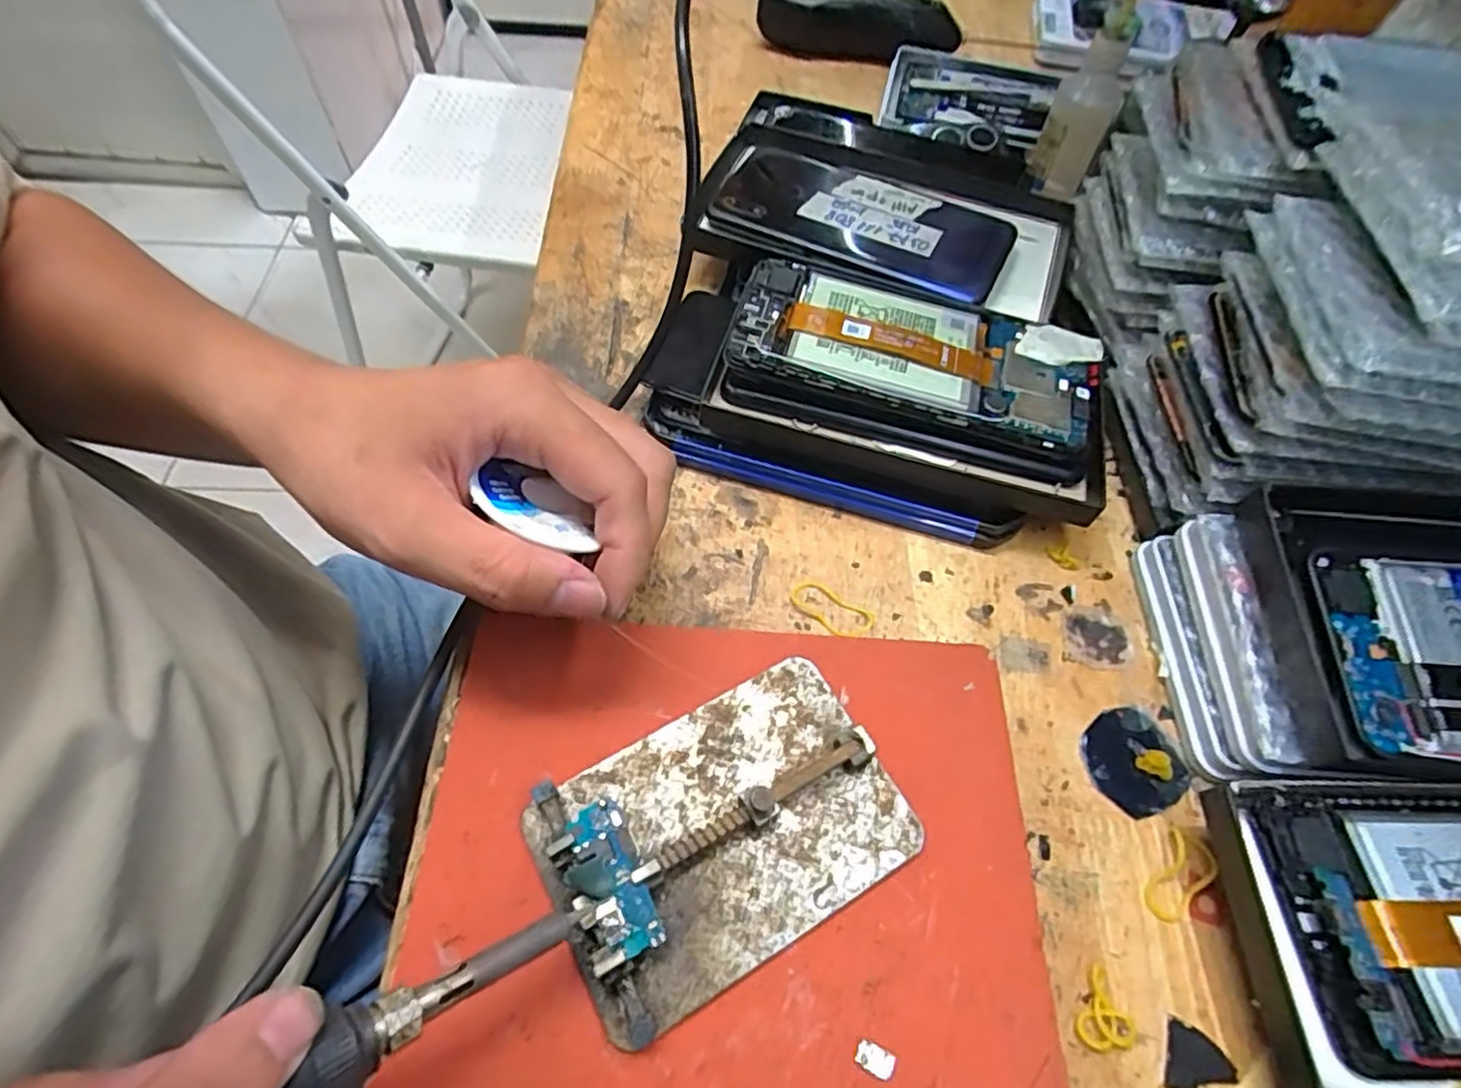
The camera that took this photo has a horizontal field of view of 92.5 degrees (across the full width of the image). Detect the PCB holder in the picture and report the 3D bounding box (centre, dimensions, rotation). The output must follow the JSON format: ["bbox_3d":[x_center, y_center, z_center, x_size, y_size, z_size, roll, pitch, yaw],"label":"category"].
[{"bbox_3d":[-0.002,0.094,0.232,0.114,0.018,0.079,-26,65,-18],"label":"PCB holder"}]

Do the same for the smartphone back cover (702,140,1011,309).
[{"bbox_3d":[0.068,-0.176,0.374,0.157,0.010,0.078,26,61,11],"label":"smartphone back cover"}]

